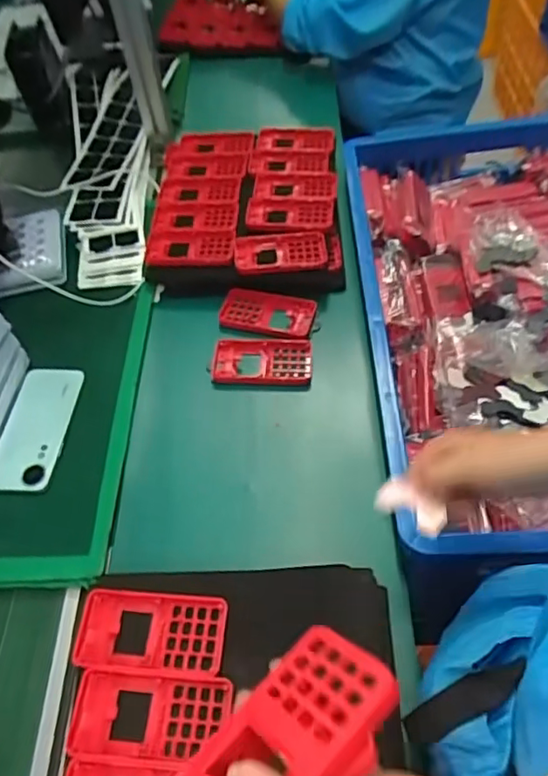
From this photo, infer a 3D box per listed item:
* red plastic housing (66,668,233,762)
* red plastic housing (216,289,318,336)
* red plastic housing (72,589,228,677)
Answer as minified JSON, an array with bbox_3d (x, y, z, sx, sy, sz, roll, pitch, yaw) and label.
[{"bbox_3d":[-0.099,0.260,0.461,0.125,0.016,0.060,1,54,5],"label":"red plastic housing"},{"bbox_3d":[-0.009,-0.101,0.779,0.124,0.018,0.063,7,54,10],"label":"red plastic housing"},{"bbox_3d":[-0.104,0.208,0.495,0.123,0.016,0.063,1,54,5],"label":"red plastic housing"}]

